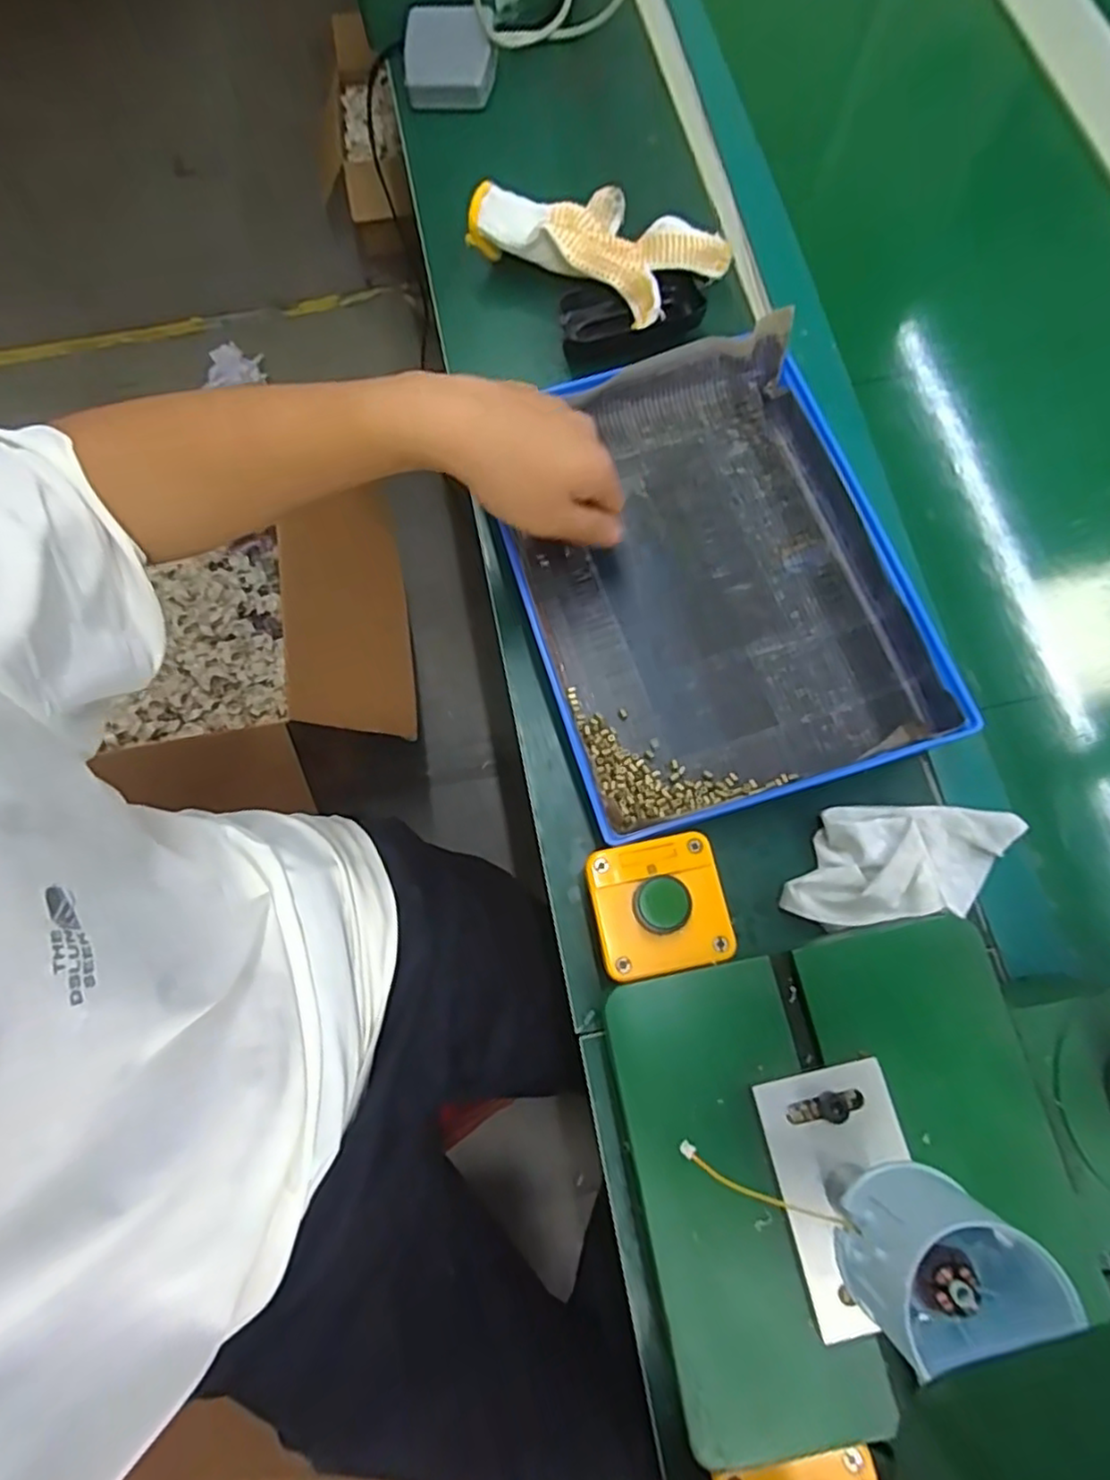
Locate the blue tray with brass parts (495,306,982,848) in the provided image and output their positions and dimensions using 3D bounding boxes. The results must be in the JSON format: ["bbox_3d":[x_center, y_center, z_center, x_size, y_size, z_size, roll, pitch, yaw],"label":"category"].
[{"bbox_3d":[0.096,-0.112,0.445,0.233,0.046,0.310,-17,75,-6],"label":"blue tray with brass parts"}]

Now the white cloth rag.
[{"bbox_3d":[0.208,0.071,0.399,0.146,0.026,0.066,-6,73,-1],"label":"white cloth rag"}]

